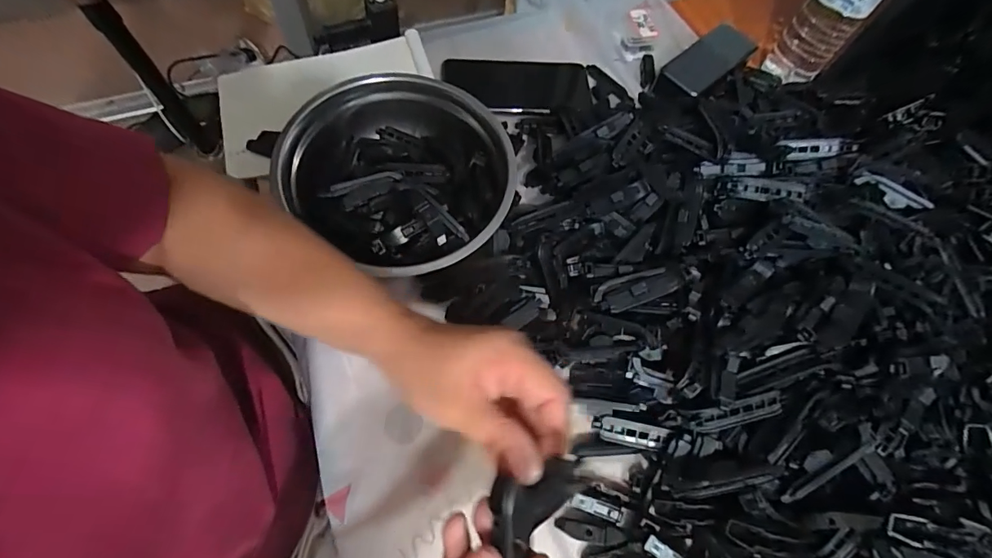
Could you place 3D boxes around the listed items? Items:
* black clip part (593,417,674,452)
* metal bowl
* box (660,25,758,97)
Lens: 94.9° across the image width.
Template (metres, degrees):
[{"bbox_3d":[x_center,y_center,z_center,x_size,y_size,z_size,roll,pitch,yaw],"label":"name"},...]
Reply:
[{"bbox_3d":[0.109,0.123,0.363,0.059,0.007,0.018,13,65,1],"label":"black clip part"},{"bbox_3d":[-0.082,-0.096,0.426,0.190,0.068,0.184,2,65,-4],"label":"metal bowl"},{"bbox_3d":[0.242,-0.251,0.523,0.115,0.013,0.054,-40,70,-12],"label":"box"}]

